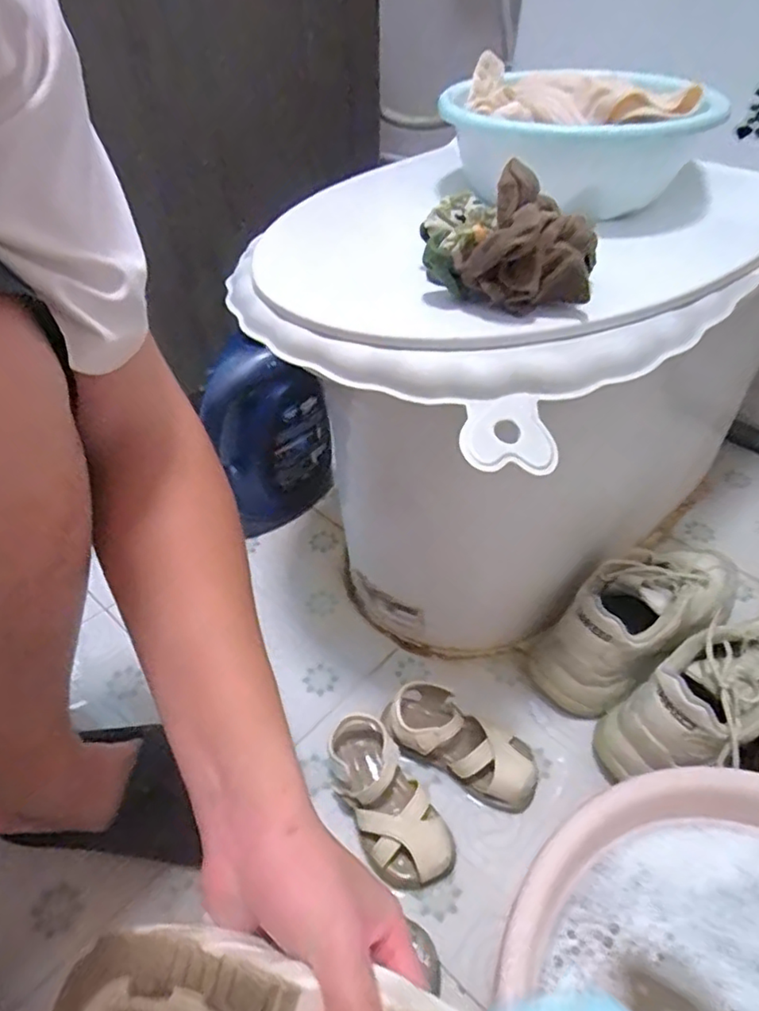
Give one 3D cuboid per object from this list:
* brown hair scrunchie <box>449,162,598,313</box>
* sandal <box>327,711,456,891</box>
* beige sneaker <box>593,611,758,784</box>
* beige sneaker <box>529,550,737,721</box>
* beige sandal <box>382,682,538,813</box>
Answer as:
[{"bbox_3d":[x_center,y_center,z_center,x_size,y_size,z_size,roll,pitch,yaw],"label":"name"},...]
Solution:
[{"bbox_3d":[0.091,-0.157,0.367,0.076,0.067,0.060,22,46,22],"label":"brown hair scrunchie"},{"bbox_3d":[0.005,0.267,0.546,0.070,0.061,0.147,-21,46,-22],"label":"sandal"},{"bbox_3d":[0.345,0.185,0.600,0.273,0.115,0.092,-21,46,-22],"label":"beige sneaker"},{"bbox_3d":[0.292,0.119,0.673,0.267,0.121,0.111,-30,50,-30],"label":"beige sneaker"},{"bbox_3d":[0.082,0.230,0.595,0.148,0.051,0.073,17,44,18],"label":"beige sandal"}]

